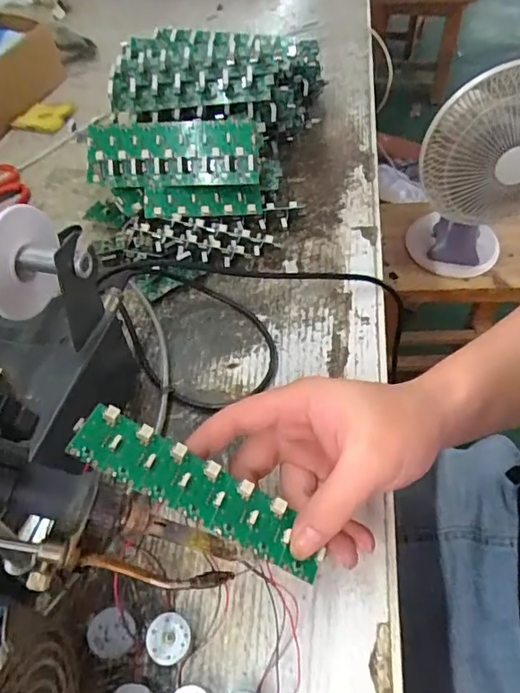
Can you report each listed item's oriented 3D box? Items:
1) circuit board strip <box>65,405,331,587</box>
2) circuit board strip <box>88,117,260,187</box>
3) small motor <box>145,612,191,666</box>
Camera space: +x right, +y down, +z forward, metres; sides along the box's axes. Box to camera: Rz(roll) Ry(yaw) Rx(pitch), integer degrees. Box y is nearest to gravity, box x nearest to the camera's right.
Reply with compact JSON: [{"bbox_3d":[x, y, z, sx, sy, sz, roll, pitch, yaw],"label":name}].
[{"bbox_3d":[-0.030,0.073,0.267,0.136,0.006,0.030,30,58,-1],"label":"circuit board strip"},{"bbox_3d":[-0.076,-0.165,0.450,0.145,0.053,0.018,-1,18,6],"label":"circuit board strip"},{"bbox_3d":[-0.047,0.153,0.275,0.022,0.014,0.023,-5,53,0],"label":"small motor"}]

